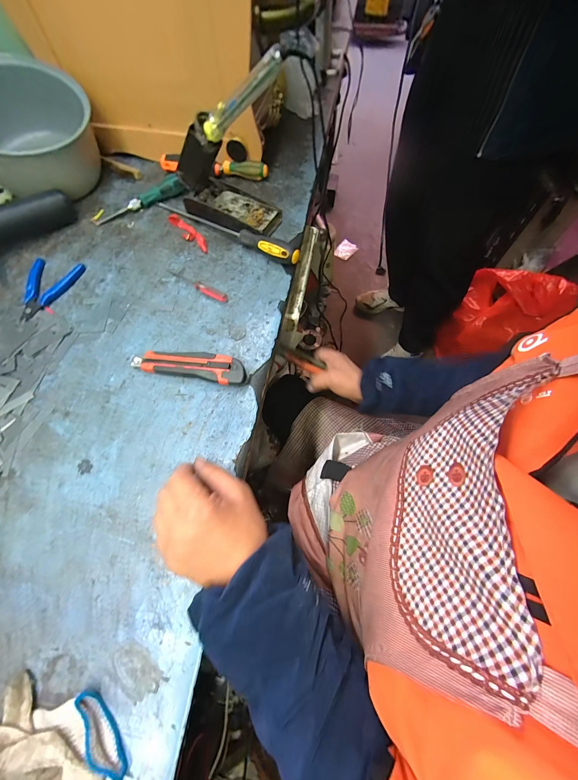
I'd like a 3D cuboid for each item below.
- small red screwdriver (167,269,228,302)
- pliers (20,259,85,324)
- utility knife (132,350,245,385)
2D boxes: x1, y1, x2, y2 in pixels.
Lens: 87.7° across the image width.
[{"bbox_3d":[-0.147,-0.165,0.472,0.115,0.012,0.018,25,68,10],"label":"small red screwdriver"},{"bbox_3d":[-0.386,-0.159,0.470,0.072,0.010,0.121,13,66,5],"label":"pliers"},{"bbox_3d":[-0.135,-0.034,0.410,0.156,0.021,0.038,10,66,4],"label":"utility knife"}]

